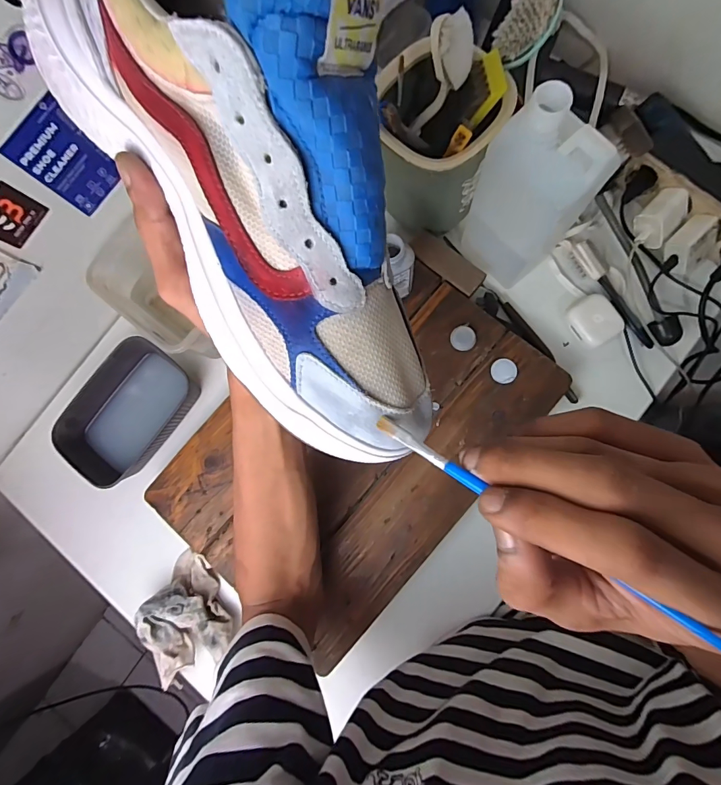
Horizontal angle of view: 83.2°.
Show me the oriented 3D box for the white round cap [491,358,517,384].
[{"bbox_3d":[0.156,-0.023,0.441,0.027,0.004,0.027,-1,83,6],"label":"white round cap"}]

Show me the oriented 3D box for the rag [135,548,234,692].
[{"bbox_3d":[-0.198,0.252,0.466,0.087,0.047,0.119,-26,82,2],"label":"rag"}]

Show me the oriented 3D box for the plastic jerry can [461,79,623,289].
[{"bbox_3d":[0.156,-0.178,0.392,0.097,0.204,0.055,33,88,8],"label":"plastic jerry can"}]

